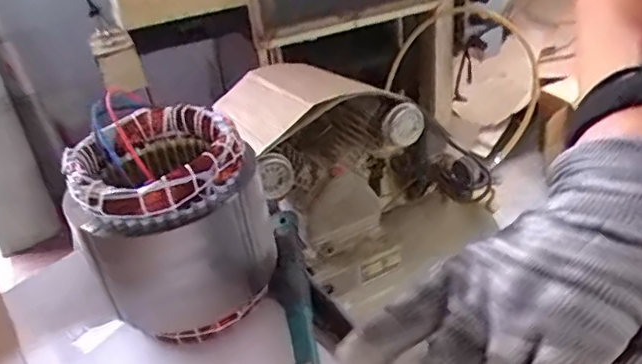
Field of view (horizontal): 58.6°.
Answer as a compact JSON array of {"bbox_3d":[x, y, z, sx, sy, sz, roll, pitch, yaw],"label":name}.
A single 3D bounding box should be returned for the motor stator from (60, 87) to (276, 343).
[{"bbox_3d":[-0.121,0.034,0.500,0.137,0.168,0.143,-12,33,-8],"label":"motor stator"}]

